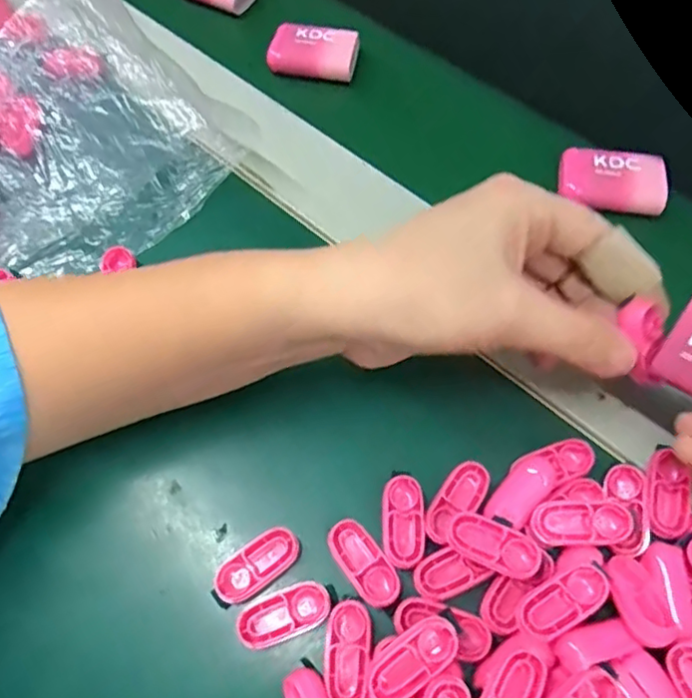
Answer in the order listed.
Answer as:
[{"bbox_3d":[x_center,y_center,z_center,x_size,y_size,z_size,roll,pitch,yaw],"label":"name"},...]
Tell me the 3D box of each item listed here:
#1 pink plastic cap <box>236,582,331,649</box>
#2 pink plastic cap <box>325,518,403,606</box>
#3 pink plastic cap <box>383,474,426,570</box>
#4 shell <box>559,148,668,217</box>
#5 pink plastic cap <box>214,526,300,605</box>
[{"bbox_3d":[-0.023,0.096,0.216,0.034,0.006,0.015,-19,64,-9],"label":"pink plastic cap"},{"bbox_3d":[0.007,0.081,0.227,0.016,0.010,0.033,-33,67,-15],"label":"pink plastic cap"},{"bbox_3d":[0.022,0.066,0.231,0.015,0.005,0.033,0,63,1],"label":"pink plastic cap"},{"bbox_3d":[0.136,-0.086,0.307,0.052,0.011,0.032,7,63,4],"label":"shell"},{"bbox_3d":[-0.033,0.082,0.226,0.033,0.007,0.016,-33,67,-15],"label":"pink plastic cap"}]

